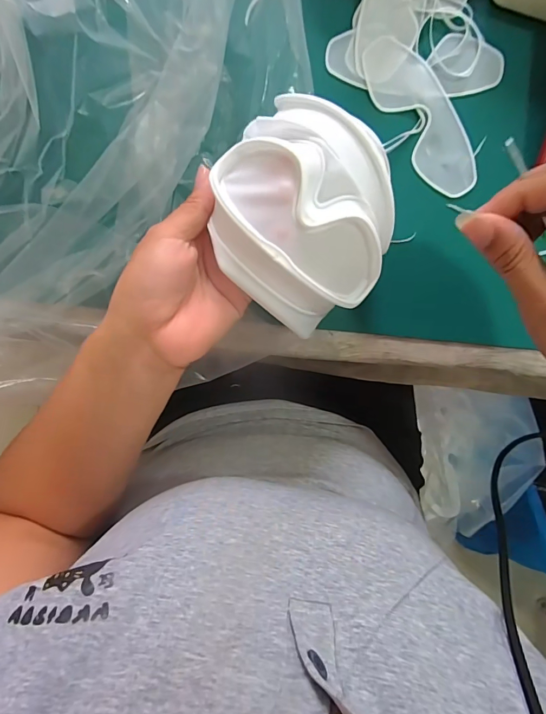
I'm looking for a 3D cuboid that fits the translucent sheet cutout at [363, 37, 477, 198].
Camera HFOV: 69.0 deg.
[{"bbox_3d":[0.111,-0.178,0.294,0.043,0.004,0.125,-33,93,4],"label":"translucent sheet cutout"}]

